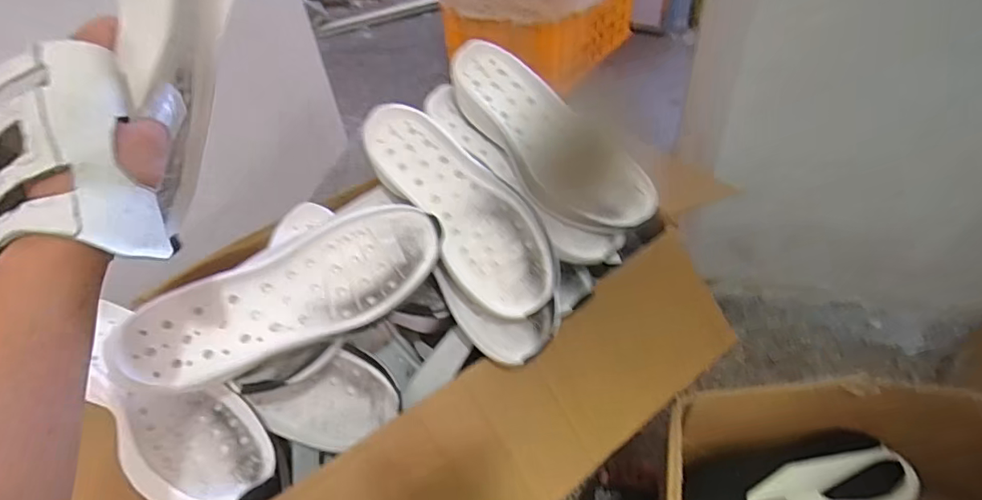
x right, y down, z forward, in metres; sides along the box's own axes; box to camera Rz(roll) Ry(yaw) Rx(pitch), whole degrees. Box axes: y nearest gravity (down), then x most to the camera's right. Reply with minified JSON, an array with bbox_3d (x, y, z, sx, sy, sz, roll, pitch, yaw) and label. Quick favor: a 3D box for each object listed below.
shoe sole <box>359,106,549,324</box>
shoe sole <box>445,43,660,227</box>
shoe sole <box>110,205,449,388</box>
[{"bbox_3d":[-0.039,-0.058,0.575,0.102,0.049,0.318,-30,66,-22],"label":"shoe sole"},{"bbox_3d":[0.068,-0.138,0.625,0.107,0.042,0.312,-39,72,-12],"label":"shoe sole"},{"bbox_3d":[-0.192,0.050,0.500,0.298,0.035,0.112,-26,90,-20],"label":"shoe sole"}]

